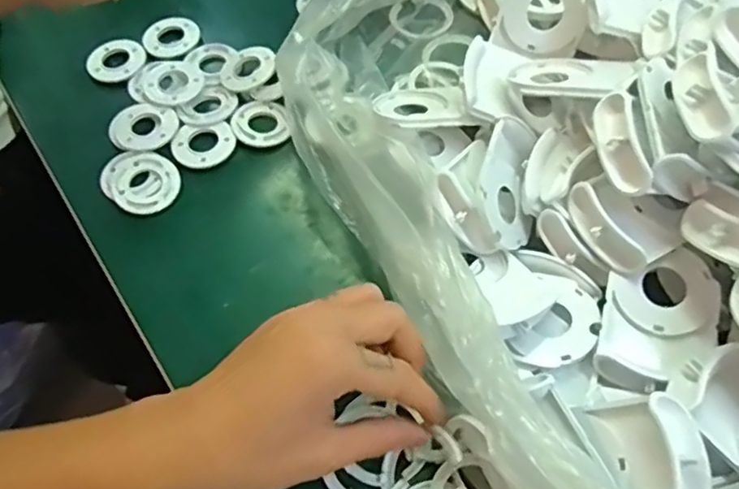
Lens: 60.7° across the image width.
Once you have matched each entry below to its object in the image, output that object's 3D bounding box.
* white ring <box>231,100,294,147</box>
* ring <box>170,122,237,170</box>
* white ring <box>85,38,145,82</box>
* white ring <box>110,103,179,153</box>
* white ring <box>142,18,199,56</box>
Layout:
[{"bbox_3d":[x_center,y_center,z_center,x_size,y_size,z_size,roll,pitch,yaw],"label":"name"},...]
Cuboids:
[{"bbox_3d":[-0.078,-0.087,0.457,0.041,0.008,0.041,-1,59,2],"label":"white ring"},{"bbox_3d":[-0.117,-0.071,0.444,0.043,0.004,0.039,-6,59,-2],"label":"ring"},{"bbox_3d":[-0.199,-0.144,0.495,0.043,0.008,0.043,-1,59,2],"label":"white ring"},{"bbox_3d":[-0.163,-0.084,0.452,0.049,0.004,0.041,3,59,4],"label":"white ring"},{"bbox_3d":[-0.159,-0.168,0.507,0.044,0.004,0.044,-1,59,2],"label":"white ring"}]

